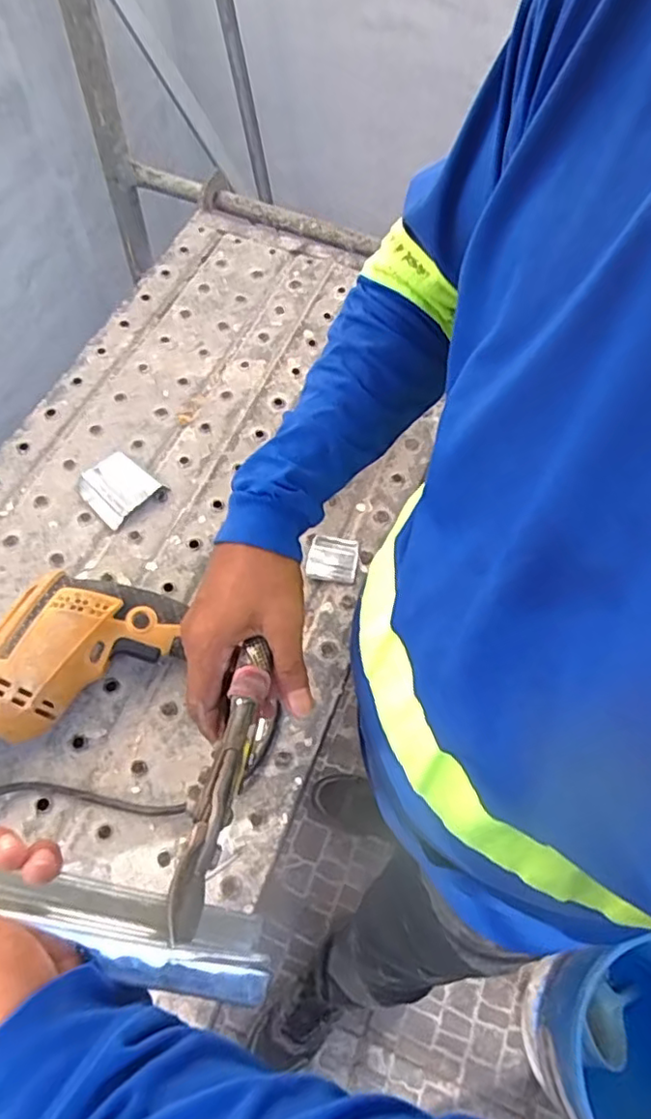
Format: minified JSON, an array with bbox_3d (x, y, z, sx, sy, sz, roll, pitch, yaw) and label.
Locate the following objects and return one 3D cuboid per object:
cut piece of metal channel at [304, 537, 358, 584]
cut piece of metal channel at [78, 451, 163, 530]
[{"bbox_3d":[0.006,-0.001,0.594,0.047,0.010,0.048,11,61,2],"label":"cut piece of metal channel"},{"bbox_3d":[-0.202,-0.071,0.606,0.062,0.022,0.062,40,66,17],"label":"cut piece of metal channel"}]

